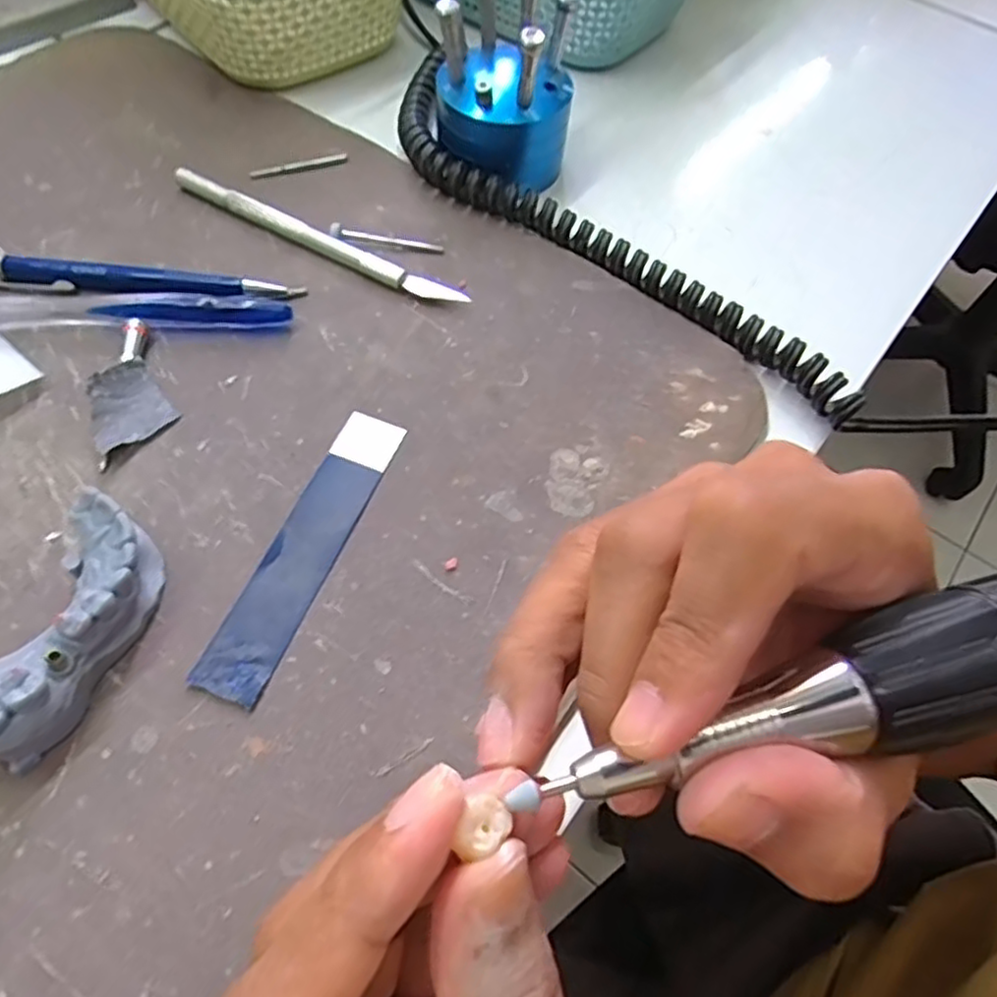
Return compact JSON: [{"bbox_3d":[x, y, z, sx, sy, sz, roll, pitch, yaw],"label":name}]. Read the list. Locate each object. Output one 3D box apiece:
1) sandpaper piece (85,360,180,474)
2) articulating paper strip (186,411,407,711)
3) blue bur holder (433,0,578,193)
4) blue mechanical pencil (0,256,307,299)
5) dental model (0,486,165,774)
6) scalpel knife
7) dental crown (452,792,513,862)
[{"bbox_3d":[-0.128,-0.031,0.230,0.029,0.011,0.028,-38,70,-22],"label":"sandpaper piece"},{"bbox_3d":[-0.060,0.013,0.214,0.022,0.004,0.102,20,61,7],"label":"articulating paper strip"},{"bbox_3d":[0.000,-0.178,0.291,0.065,0.066,0.062,8,60,0],"label":"blue bur holder"},{"bbox_3d":[-0.139,-0.082,0.260,0.123,0.009,0.010,4,60,-3],"label":"blue mechanical pencil"},{"bbox_3d":[-0.116,0.035,0.185,0.025,0.024,0.069,13,60,3],"label":"dental model"},{"bbox_3d":[-0.076,-0.107,0.280,0.136,0.008,0.009,28,62,11],"label":"scalpel knife"},{"bbox_3d":[-0.002,0.054,0.112,0.008,0.005,0.009,19,61,6],"label":"dental crown"}]

